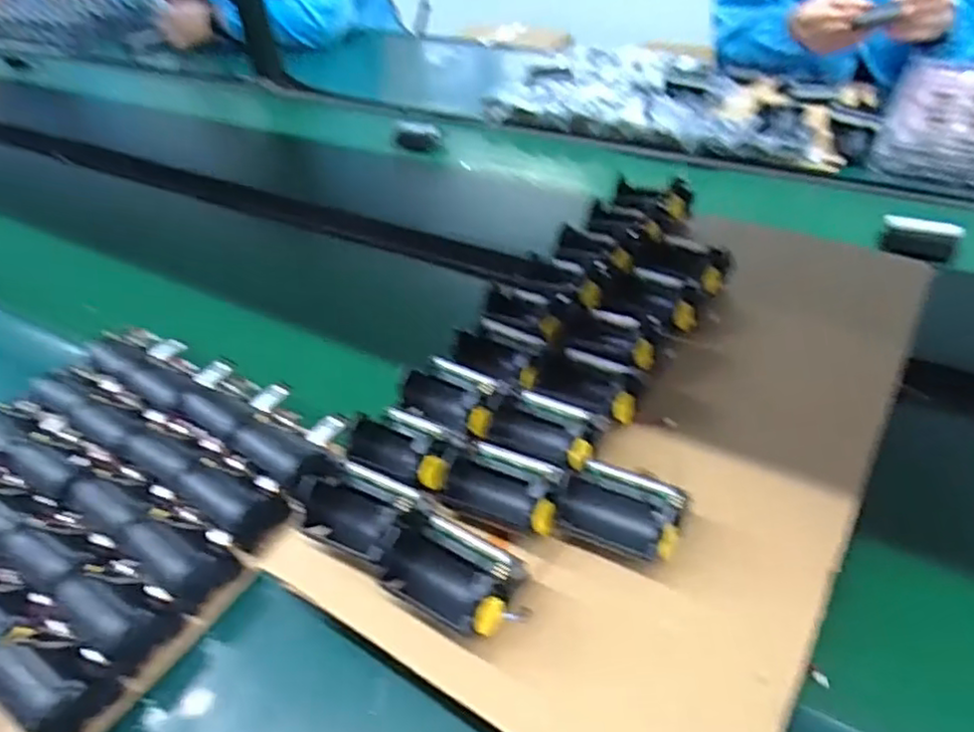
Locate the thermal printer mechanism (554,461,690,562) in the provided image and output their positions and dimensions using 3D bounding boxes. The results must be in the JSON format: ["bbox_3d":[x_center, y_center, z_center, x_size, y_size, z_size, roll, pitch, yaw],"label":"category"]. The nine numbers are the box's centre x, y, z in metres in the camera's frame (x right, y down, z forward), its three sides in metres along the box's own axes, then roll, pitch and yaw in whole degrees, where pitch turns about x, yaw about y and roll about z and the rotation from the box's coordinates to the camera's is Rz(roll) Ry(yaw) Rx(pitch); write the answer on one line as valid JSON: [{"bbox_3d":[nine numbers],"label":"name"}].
[{"bbox_3d":[0.080,0.085,0.403,0.074,0.040,0.051,19,48,25],"label":"thermal printer mechanism"}]

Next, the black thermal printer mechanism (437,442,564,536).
[{"bbox_3d":[0.009,0.073,0.421,0.078,0.044,0.051,18,48,25],"label":"black thermal printer mechanism"}]

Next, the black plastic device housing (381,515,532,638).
[{"bbox_3d":[-0.020,0.117,0.376,0.077,0.044,0.056,27,52,31],"label":"black plastic device housing"}]

